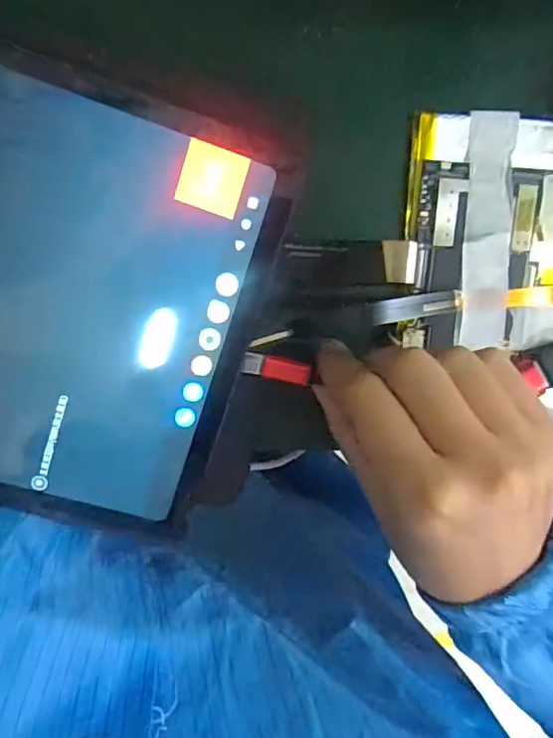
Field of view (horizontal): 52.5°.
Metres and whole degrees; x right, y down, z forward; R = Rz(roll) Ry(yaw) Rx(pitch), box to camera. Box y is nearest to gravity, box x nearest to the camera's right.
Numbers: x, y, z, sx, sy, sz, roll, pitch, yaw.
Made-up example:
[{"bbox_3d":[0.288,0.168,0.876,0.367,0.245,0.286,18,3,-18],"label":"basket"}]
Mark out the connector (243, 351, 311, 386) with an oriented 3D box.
[{"bbox_3d":[0.000,0.000,0.208,0.025,0.004,0.008,13,93,-13],"label":"connector"}]

